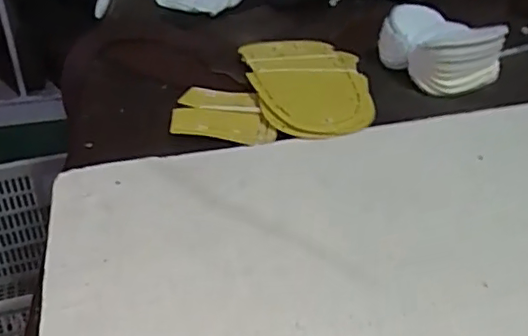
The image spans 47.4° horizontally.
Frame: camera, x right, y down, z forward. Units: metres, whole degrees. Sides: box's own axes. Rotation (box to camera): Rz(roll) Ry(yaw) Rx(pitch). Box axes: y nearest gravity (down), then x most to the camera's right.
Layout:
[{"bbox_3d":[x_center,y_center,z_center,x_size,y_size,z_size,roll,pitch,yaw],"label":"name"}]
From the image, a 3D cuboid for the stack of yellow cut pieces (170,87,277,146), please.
[{"bbox_3d":[-0.030,-0.043,0.488,0.083,0.006,0.075,9,36,7],"label":"stack of yellow cut pieces"}]

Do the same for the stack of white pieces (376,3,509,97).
[{"bbox_3d":[0.159,-0.114,0.563,0.084,0.045,0.104,-23,39,-31],"label":"stack of white pieces"}]

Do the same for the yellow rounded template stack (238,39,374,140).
[{"bbox_3d":[0.044,-0.075,0.529,0.107,0.018,0.163,-7,33,-10],"label":"yellow rounded template stack"}]

